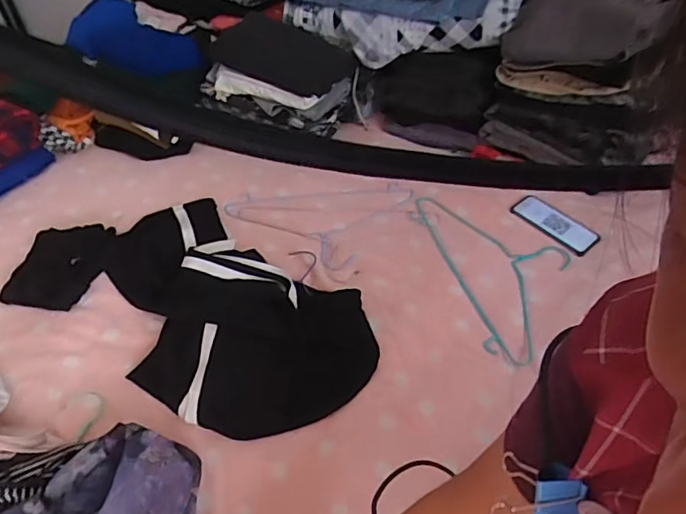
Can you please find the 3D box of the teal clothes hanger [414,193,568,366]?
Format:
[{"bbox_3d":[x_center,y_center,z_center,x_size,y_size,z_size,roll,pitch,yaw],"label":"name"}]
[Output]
[{"bbox_3d":[0.301,0.013,0.971,0.239,0.025,0.407,-9,45,-12],"label":"teal clothes hanger"}]

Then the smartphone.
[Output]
[{"bbox_3d":[0.419,-0.067,1.032,0.072,0.015,0.167,-32,54,-25],"label":"smartphone"}]

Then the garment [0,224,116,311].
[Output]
[{"bbox_3d":[-0.525,0.010,0.976,0.175,0.031,0.198,3,47,5],"label":"garment"}]

